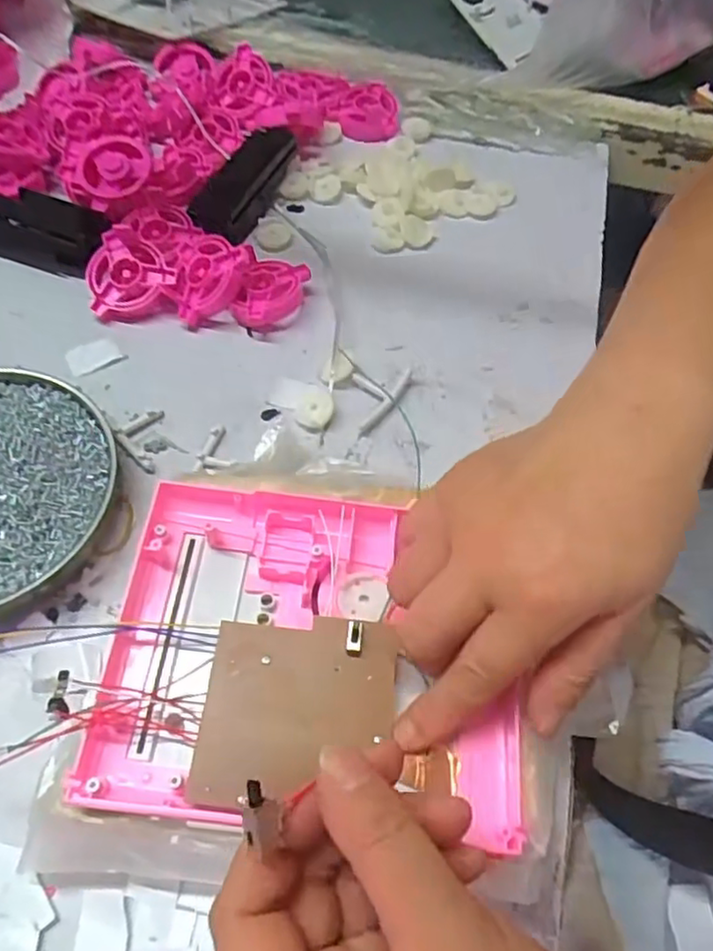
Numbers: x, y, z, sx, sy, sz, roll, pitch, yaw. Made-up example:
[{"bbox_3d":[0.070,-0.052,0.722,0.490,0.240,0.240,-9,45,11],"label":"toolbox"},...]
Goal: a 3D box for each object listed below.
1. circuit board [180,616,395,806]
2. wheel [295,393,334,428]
[{"bbox_3d":[-0.023,0.090,0.255,0.073,0.007,0.069,4,58,-1],"label":"circuit board"},{"bbox_3d":[-0.024,-0.038,0.371,0.021,0.008,0.021,-3,58,-5],"label":"wheel"}]

